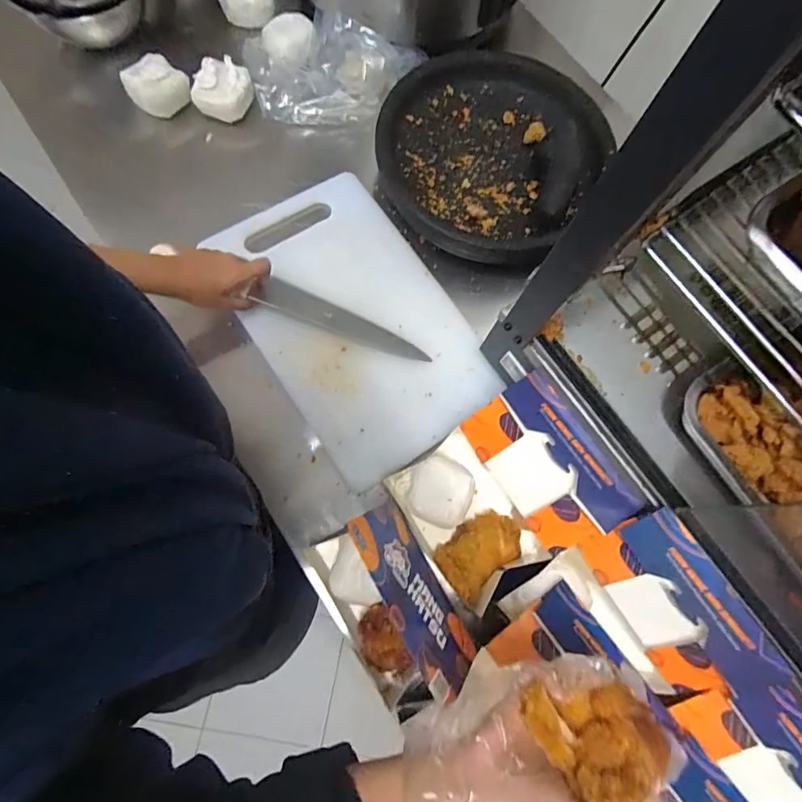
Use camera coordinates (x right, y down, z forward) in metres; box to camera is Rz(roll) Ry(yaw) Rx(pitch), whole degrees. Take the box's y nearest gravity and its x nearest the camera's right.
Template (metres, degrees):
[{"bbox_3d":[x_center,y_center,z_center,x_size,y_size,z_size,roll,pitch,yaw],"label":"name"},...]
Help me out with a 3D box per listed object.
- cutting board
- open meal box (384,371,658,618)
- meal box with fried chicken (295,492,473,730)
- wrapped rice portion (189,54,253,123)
[{"bbox_3d":[-0.064,-0.111,0.596,0.244,0.016,0.396,-33,77,-13],"label":"cutting board"},{"bbox_3d":[0.109,0.101,0.497,0.202,0.107,0.179,-34,78,-12],"label":"open meal box"},{"bbox_3d":[-0.012,0.201,0.443,0.117,0.135,0.172,-33,78,-12],"label":"meal box with fried chicken"},{"bbox_3d":[-0.253,-0.443,0.648,0.071,0.050,0.072,13,77,4],"label":"wrapped rice portion"}]

